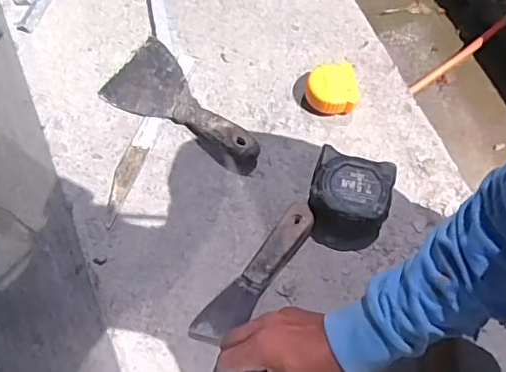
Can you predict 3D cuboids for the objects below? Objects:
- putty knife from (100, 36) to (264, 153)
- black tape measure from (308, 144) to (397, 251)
[{"bbox_3d":[-0.078,-0.090,0.648,0.196,0.031,0.090,38,72,13],"label":"putty knife"},{"bbox_3d":[0.103,0.015,0.602,0.085,0.045,0.097,16,68,4],"label":"black tape measure"}]

